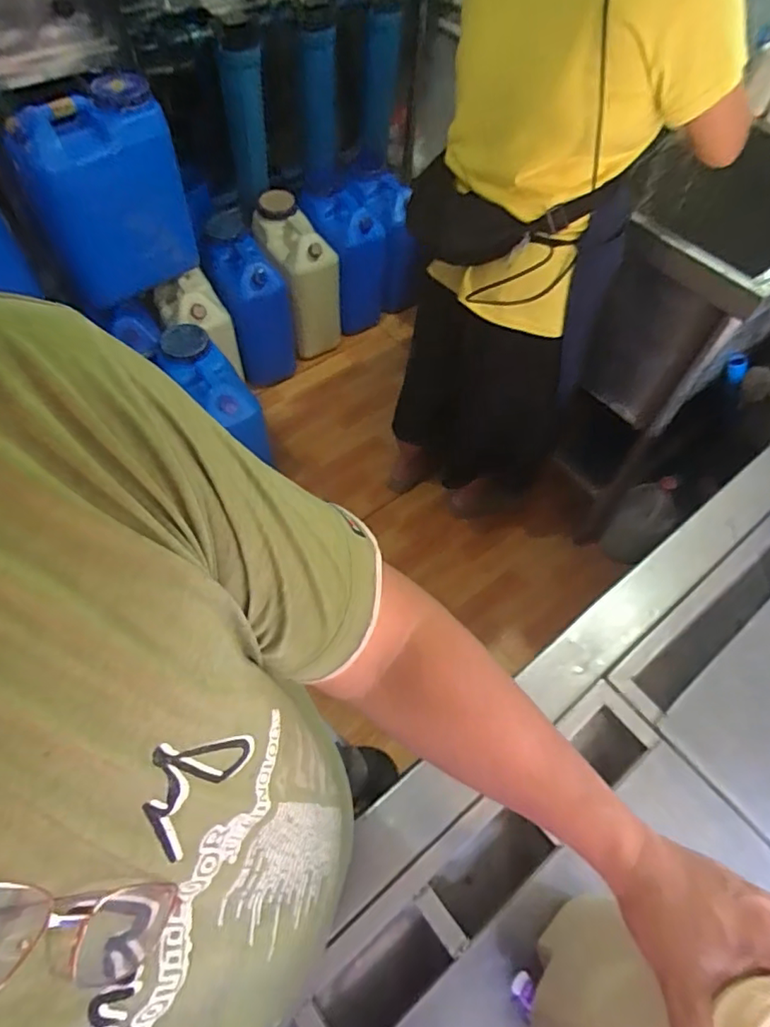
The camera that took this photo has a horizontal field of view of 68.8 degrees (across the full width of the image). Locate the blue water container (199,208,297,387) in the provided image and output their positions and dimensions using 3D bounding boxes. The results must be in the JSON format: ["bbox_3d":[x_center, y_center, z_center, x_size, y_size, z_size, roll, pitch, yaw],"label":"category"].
[{"bbox_3d":[-0.417,-0.633,1.761,0.205,0.442,0.359,-19,61,-13],"label":"blue water container"}]

